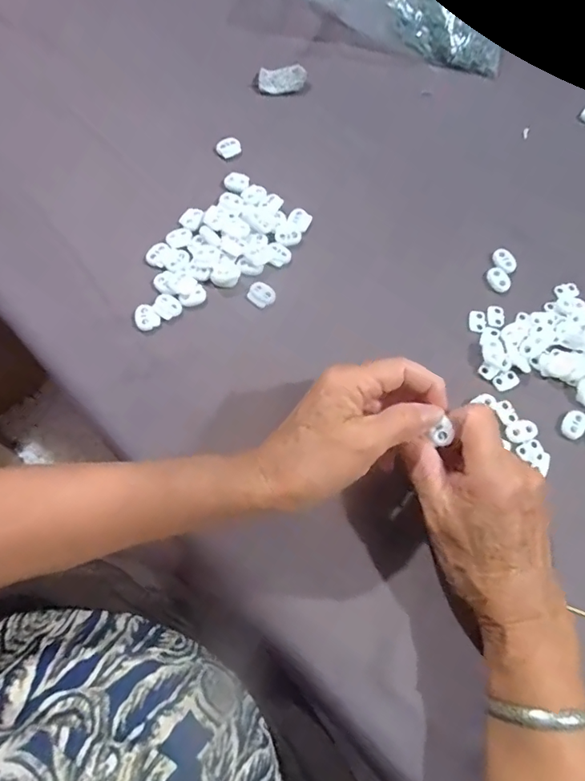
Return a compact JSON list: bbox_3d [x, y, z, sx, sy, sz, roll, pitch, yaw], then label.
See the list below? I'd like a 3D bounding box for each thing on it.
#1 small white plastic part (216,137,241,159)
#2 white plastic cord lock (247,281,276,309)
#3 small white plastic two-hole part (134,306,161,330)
[{"bbox_3d":[-0.059,-0.227,0.449,0.022,0.012,0.011,-25,72,-8],"label":"small white plastic part"},{"bbox_3d":[-0.025,-0.078,0.388,0.019,0.008,0.018,37,74,13],"label":"white plastic cord lock"},{"bbox_3d":[-0.117,-0.059,0.385,0.019,0.007,0.019,0,70,0],"label":"small white plastic two-hole part"}]

